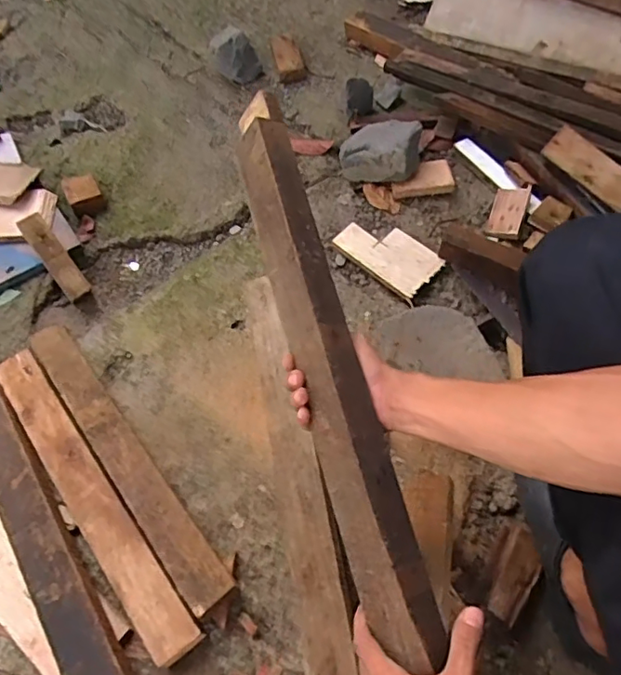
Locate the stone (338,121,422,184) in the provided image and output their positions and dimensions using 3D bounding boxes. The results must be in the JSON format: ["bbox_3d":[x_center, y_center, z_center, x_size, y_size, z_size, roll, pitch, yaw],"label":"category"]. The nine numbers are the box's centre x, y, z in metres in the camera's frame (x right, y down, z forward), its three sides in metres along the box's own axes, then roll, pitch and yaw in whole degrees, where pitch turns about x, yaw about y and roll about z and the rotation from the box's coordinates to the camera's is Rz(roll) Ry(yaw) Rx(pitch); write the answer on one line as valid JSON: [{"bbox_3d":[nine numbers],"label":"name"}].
[{"bbox_3d":[0.130,-0.350,1.054,0.146,0.099,0.115,7,62,6],"label":"stone"}]

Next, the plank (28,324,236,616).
[{"bbox_3d":[-0.267,0.153,0.787,0.056,0.018,0.505,-32,61,-22],"label":"plank"}]

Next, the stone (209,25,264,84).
[{"bbox_3d":[-0.166,-0.618,1.238,0.102,0.103,0.058,22,64,14],"label":"stone"}]

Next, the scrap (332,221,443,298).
[{"bbox_3d":[0.137,-0.151,0.987,0.172,0.022,0.100,39,70,20],"label":"scrap"}]

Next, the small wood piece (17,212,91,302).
[{"bbox_3d":[-0.438,-0.137,0.964,0.041,0.029,0.154,-35,106,-16],"label":"small wood piece"}]

